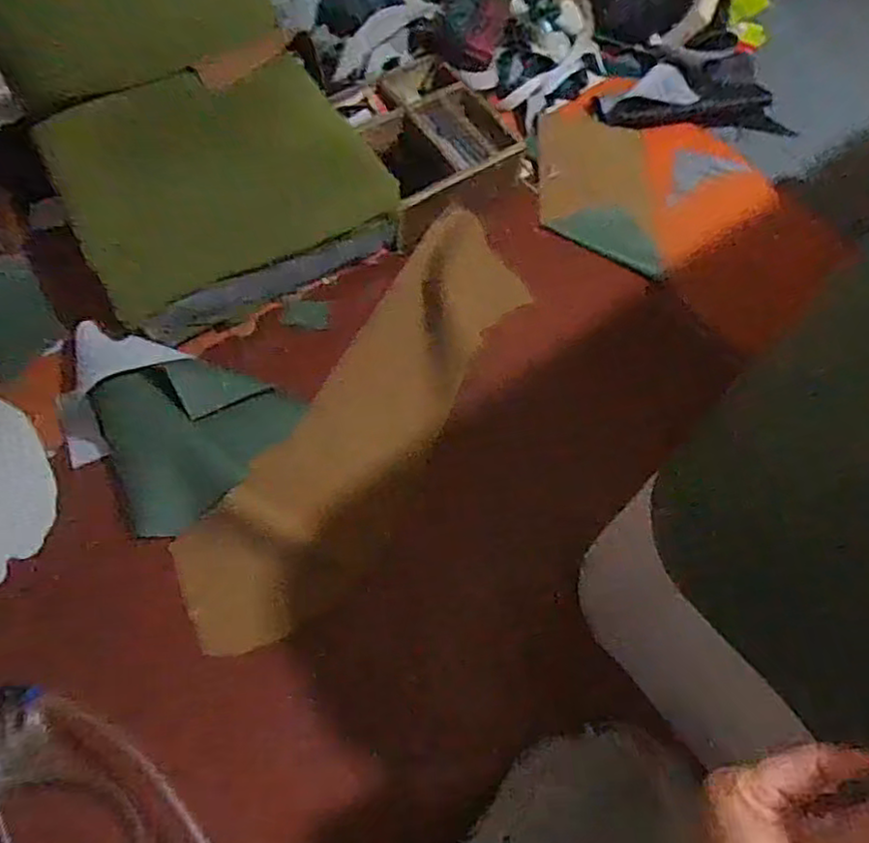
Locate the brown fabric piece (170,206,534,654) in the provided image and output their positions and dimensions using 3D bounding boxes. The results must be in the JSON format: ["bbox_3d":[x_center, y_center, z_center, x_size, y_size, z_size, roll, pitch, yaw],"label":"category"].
[{"bbox_3d":[-0.073,-0.011,0.824,0.171,0.042,0.624,31,67,11],"label":"brown fabric piece"}]

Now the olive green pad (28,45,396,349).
[{"bbox_3d":[-0.238,-0.287,0.832,0.376,0.041,0.273,-29,106,-20],"label":"olive green pad"}]

